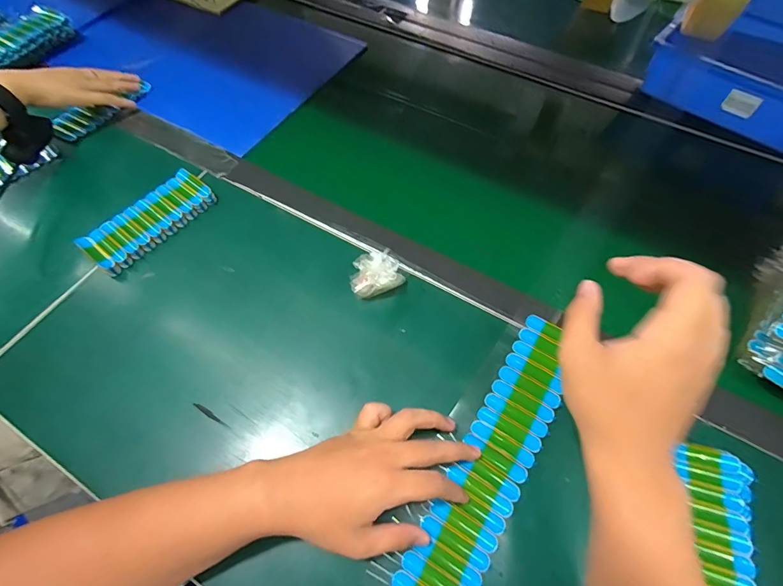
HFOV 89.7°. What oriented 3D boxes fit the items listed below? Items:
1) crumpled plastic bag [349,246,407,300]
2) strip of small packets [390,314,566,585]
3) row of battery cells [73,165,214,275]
[{"bbox_3d":[-0.021,-0.024,0.449,0.063,0.033,0.056,-23,64,-13],"label":"crumpled plastic bag"},{"bbox_3d":[0.090,0.159,0.355,0.065,0.014,0.303,28,67,14],"label":"strip of small packets"},{"bbox_3d":[-0.299,-0.090,0.489,0.066,0.024,0.153,36,66,18],"label":"row of battery cells"}]

